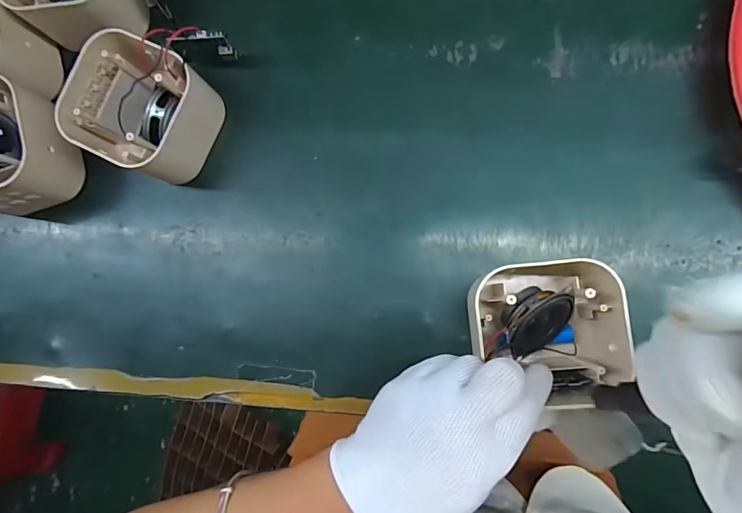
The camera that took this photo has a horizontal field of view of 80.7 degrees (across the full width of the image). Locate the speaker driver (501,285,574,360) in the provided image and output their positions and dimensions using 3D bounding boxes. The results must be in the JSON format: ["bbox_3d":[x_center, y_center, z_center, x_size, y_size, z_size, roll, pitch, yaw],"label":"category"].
[{"bbox_3d":[0.106,0.040,0.286,0.051,0.049,0.019,-33,42,-6],"label":"speaker driver"}]

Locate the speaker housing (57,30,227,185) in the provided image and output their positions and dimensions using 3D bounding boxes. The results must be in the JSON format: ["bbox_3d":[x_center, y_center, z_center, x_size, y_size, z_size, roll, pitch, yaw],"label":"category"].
[{"bbox_3d":[-0.172,-0.112,0.337,0.100,0.057,0.093,21,88,8],"label":"speaker housing"}]

